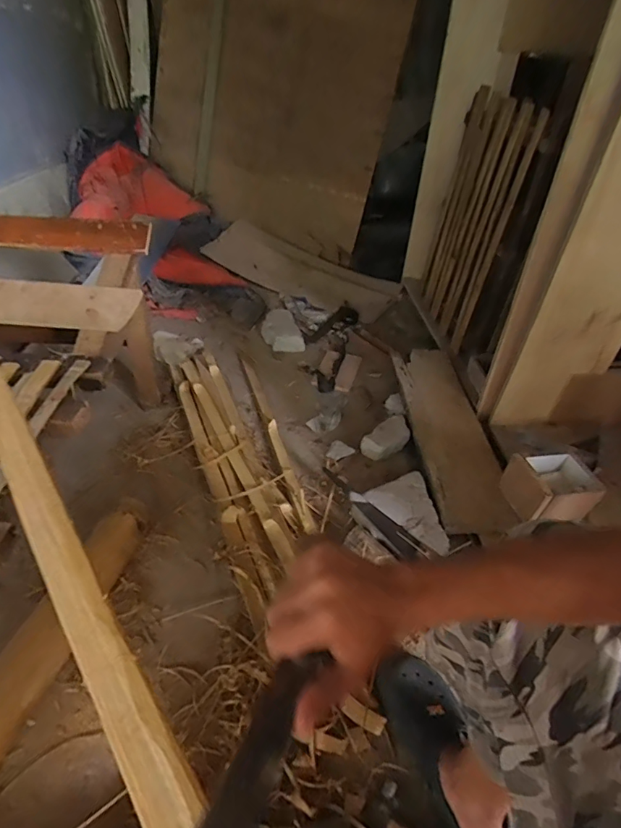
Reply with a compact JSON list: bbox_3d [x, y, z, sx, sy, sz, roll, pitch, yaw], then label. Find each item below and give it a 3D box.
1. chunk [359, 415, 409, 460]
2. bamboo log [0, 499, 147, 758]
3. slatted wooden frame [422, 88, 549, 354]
[{"bbox_3d":[0.217,0.062,1.245,0.160,0.052,0.093,-35,57,-23],"label":"chunk"},{"bbox_3d":[-0.455,0.392,0.789,0.087,0.072,0.584,10,40,9],"label":"bamboo log"},{"bbox_3d":[0.473,-0.550,1.367,0.056,0.652,0.515,3,42,-5],"label":"slatted wooden frame"}]

